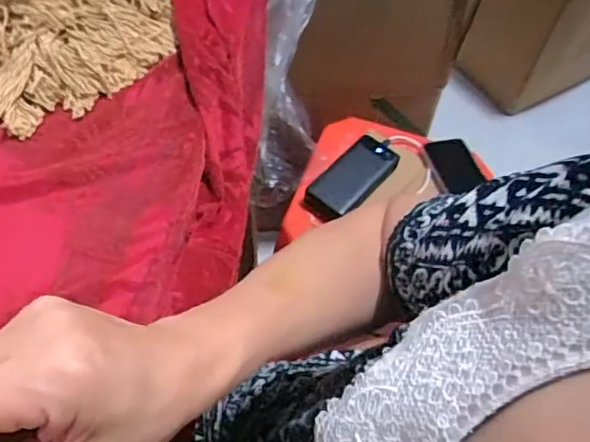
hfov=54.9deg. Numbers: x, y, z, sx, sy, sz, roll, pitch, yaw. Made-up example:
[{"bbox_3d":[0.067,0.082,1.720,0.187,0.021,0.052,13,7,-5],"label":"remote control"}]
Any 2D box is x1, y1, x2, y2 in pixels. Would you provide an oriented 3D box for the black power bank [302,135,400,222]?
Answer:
[{"bbox_3d":[0.089,-0.065,0.878,0.071,0.023,0.168,38,65,18],"label":"black power bank"}]

